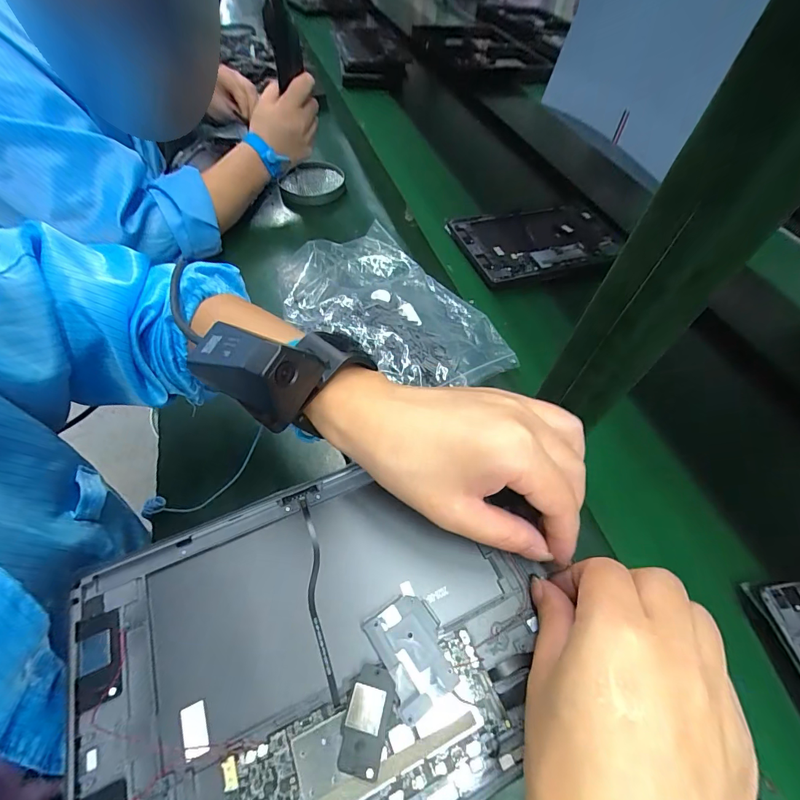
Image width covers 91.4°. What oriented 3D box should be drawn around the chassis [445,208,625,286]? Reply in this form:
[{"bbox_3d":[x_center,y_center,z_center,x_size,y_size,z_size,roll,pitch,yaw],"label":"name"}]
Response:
[{"bbox_3d":[0.220,-0.256,0.620,0.263,0.016,0.168,-15,57,-13],"label":"chassis"}]

